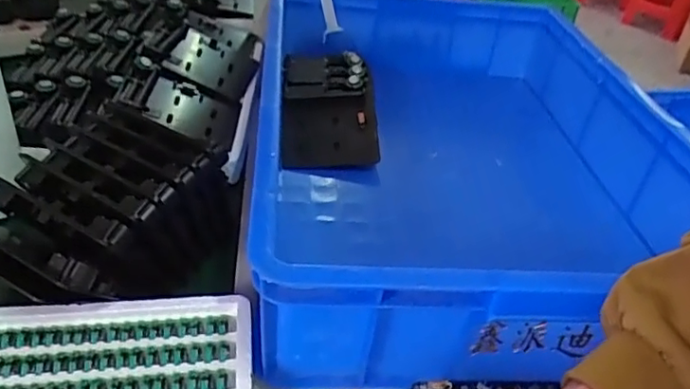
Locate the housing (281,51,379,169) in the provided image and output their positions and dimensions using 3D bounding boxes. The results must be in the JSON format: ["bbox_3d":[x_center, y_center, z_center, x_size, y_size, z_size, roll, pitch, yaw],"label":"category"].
[{"bbox_3d":[-0.020,-0.116,0.711,0.109,0.047,0.231,2,36,-6],"label":"housing"}]

